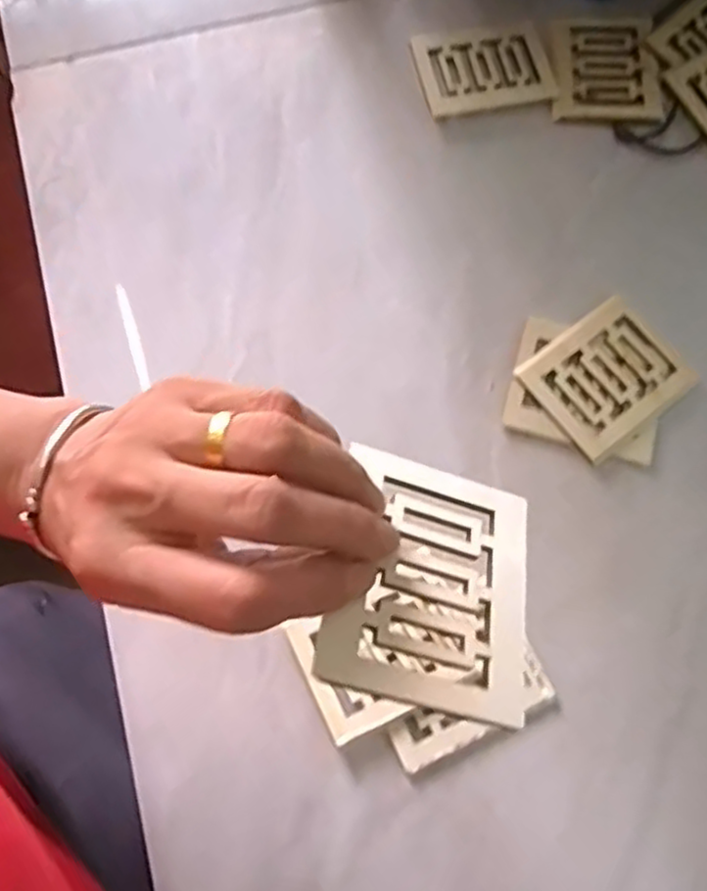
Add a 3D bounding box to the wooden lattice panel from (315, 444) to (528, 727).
[{"bbox_3d":[0.026,0.042,0.234,0.067,0.004,0.080,18,54,-12],"label":"wooden lattice panel"}]

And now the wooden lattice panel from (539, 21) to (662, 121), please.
[{"bbox_3d":[0.156,-0.235,0.454,0.067,0.006,0.074,1,74,-1],"label":"wooden lattice panel"}]

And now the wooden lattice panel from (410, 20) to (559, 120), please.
[{"bbox_3d":[0.082,-0.234,0.454,0.082,0.005,0.061,-10,74,-4],"label":"wooden lattice panel"}]

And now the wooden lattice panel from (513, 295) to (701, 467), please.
[{"bbox_3d":[0.138,-0.037,0.397,0.078,0.006,0.067,-36,77,-10],"label":"wooden lattice panel"}]

